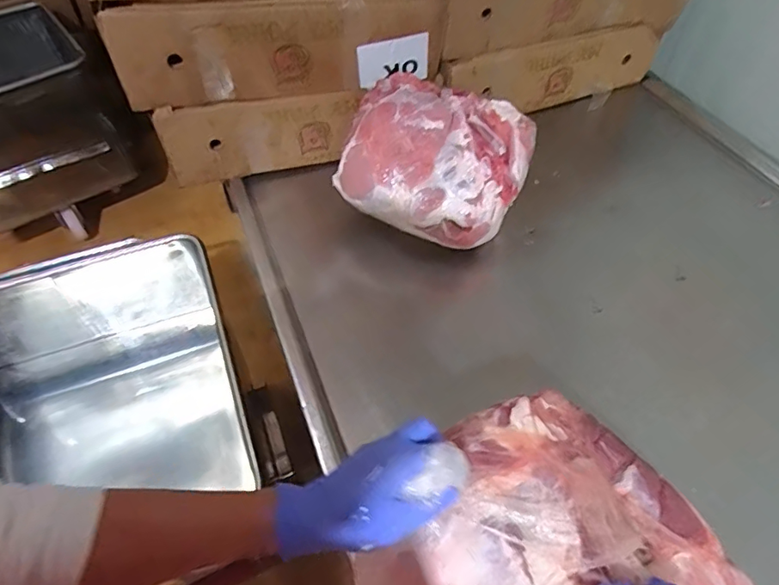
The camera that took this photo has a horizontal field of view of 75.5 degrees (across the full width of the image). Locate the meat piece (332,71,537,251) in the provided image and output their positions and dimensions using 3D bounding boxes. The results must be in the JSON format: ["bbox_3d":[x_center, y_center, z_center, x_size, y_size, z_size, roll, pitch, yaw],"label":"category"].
[{"bbox_3d":[0.083,-0.238,0.911,0.312,0.175,0.235,21,54,16],"label":"meat piece"}]

